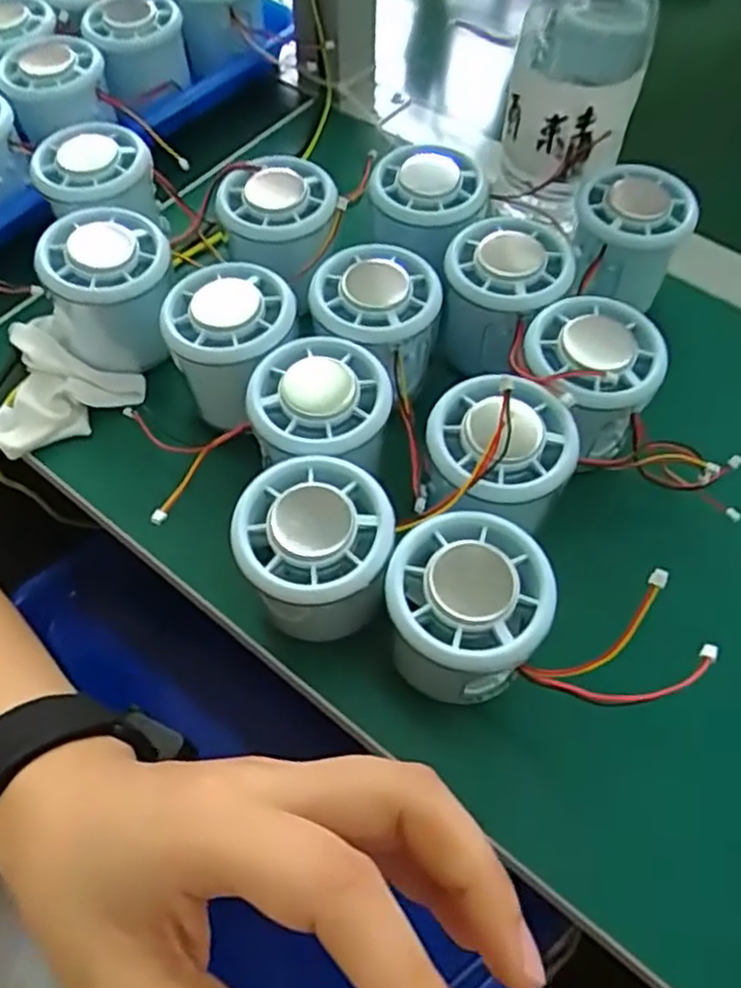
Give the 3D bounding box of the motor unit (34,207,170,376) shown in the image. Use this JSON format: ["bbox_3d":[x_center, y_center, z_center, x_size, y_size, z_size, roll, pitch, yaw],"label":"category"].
[{"bbox_3d":[-0.121,-0.097,0.344,0.054,0.054,0.054,5,59,2],"label":"motor unit"}]

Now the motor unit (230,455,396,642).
[{"bbox_3d":[-0.022,0.026,0.280,0.057,0.059,0.061,15,60,8],"label":"motor unit"}]

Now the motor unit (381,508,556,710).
[{"bbox_3d":[0.035,0.043,0.265,0.056,0.048,0.055,0,59,-1],"label":"motor unit"}]

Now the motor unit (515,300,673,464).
[{"bbox_3d":[0.090,-0.047,0.308,0.055,0.046,0.054,0,59,-1],"label":"motor unit"}]

